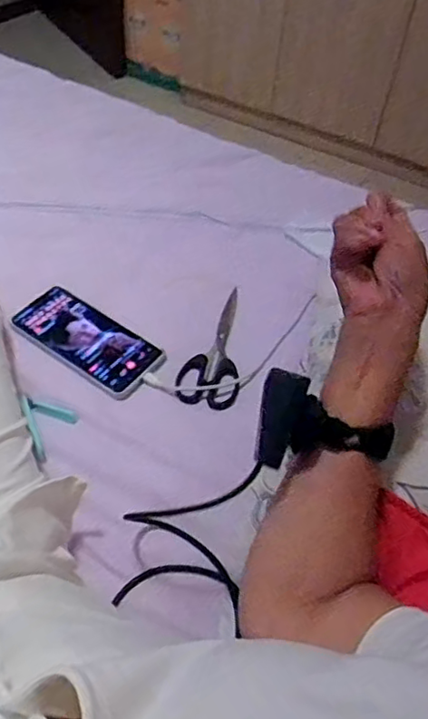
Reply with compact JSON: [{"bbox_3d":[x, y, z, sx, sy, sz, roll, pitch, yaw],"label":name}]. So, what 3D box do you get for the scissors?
[{"bbox_3d":[0.004,-0.017,0.656,0.064,0.018,0.162,11,48,4],"label":"scissors"}]

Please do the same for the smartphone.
[{"bbox_3d":[-0.139,-0.023,0.648,0.164,0.011,0.079,30,52,20],"label":"smartphone"}]

